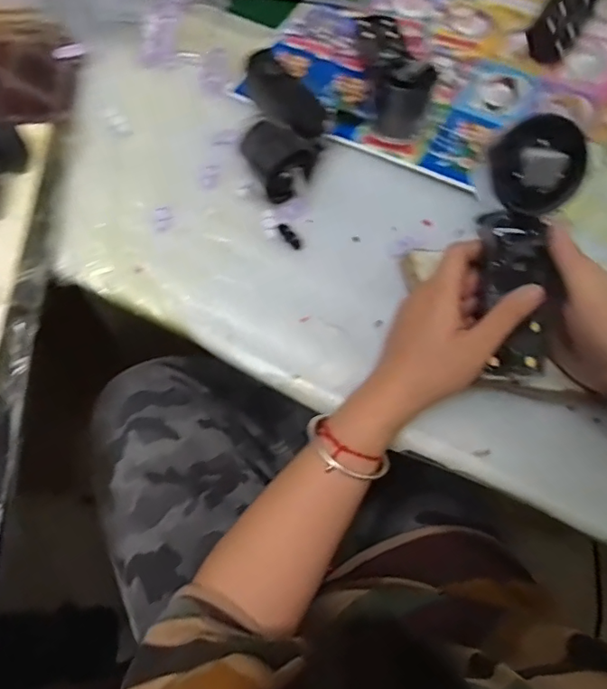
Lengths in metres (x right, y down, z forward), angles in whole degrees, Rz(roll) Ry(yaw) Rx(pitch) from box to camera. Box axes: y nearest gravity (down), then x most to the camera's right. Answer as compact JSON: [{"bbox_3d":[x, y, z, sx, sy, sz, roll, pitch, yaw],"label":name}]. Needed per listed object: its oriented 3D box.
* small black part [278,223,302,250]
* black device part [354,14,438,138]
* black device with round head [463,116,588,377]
[{"bbox_3d":[-0.011,-0.091,0.446,0.010,0.005,0.028,-30,70,-14],"label":"small black part"},{"bbox_3d":[0.081,-0.271,0.493,0.048,0.062,0.160,-3,66,-3],"label":"black device part"},{"bbox_3d":[0.146,-0.059,0.345,0.051,0.160,0.042,-7,23,-1],"label":"black device with round head"}]

